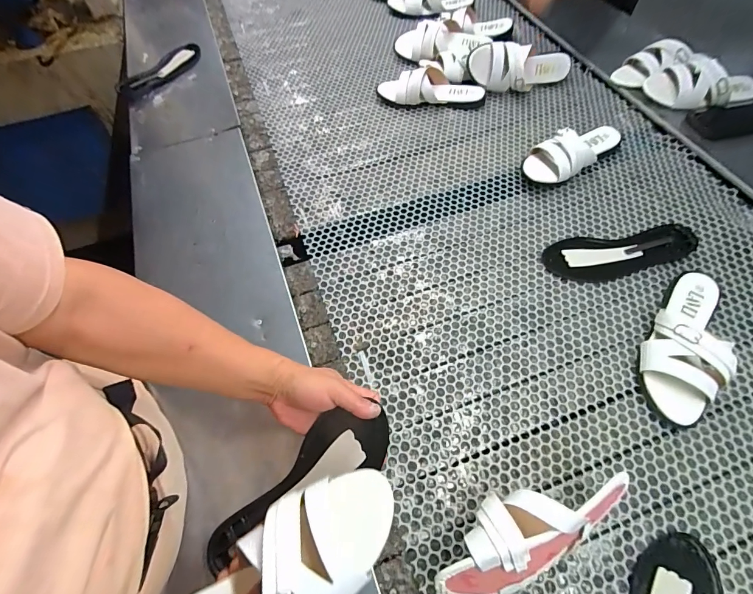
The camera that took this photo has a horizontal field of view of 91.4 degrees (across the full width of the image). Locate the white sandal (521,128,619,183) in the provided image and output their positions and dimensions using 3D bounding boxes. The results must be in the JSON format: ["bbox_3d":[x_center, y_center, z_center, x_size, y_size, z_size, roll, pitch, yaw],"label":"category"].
[{"bbox_3d":[0.392,-0.297,0.736,0.232,0.058,0.093,-34,64,-16],"label":"white sandal"}]

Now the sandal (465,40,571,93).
[{"bbox_3d":[0.330,-0.521,0.846,0.231,0.097,0.062,-6,60,-1],"label":"sandal"}]

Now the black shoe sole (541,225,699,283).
[{"bbox_3d":[0.421,-0.072,0.632,0.260,0.015,0.088,-5,60,0],"label":"black shoe sole"}]

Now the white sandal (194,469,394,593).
[{"bbox_3d":[-0.088,0.242,0.321,0.230,0.058,0.092,-32,63,-3],"label":"white sandal"}]

